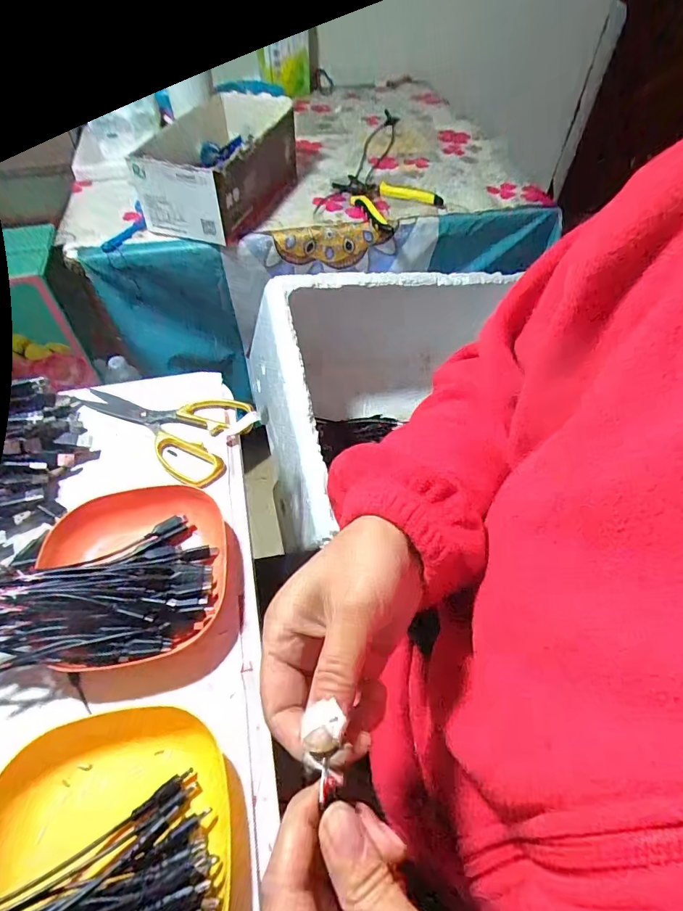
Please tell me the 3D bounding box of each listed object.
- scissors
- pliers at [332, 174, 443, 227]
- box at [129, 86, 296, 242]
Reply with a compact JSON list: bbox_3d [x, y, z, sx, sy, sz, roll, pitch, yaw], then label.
[{"bbox_3d":[-0.181,-0.033,0.456,0.175,0.019,0.095,19,56,12],"label":"scissors"},{"bbox_3d":[0.067,-0.403,0.696,0.118,0.018,0.140,-27,59,-19],"label":"pliers"},{"bbox_3d":[-0.168,-0.400,0.640,0.140,0.096,0.221,17,55,11],"label":"box"}]

